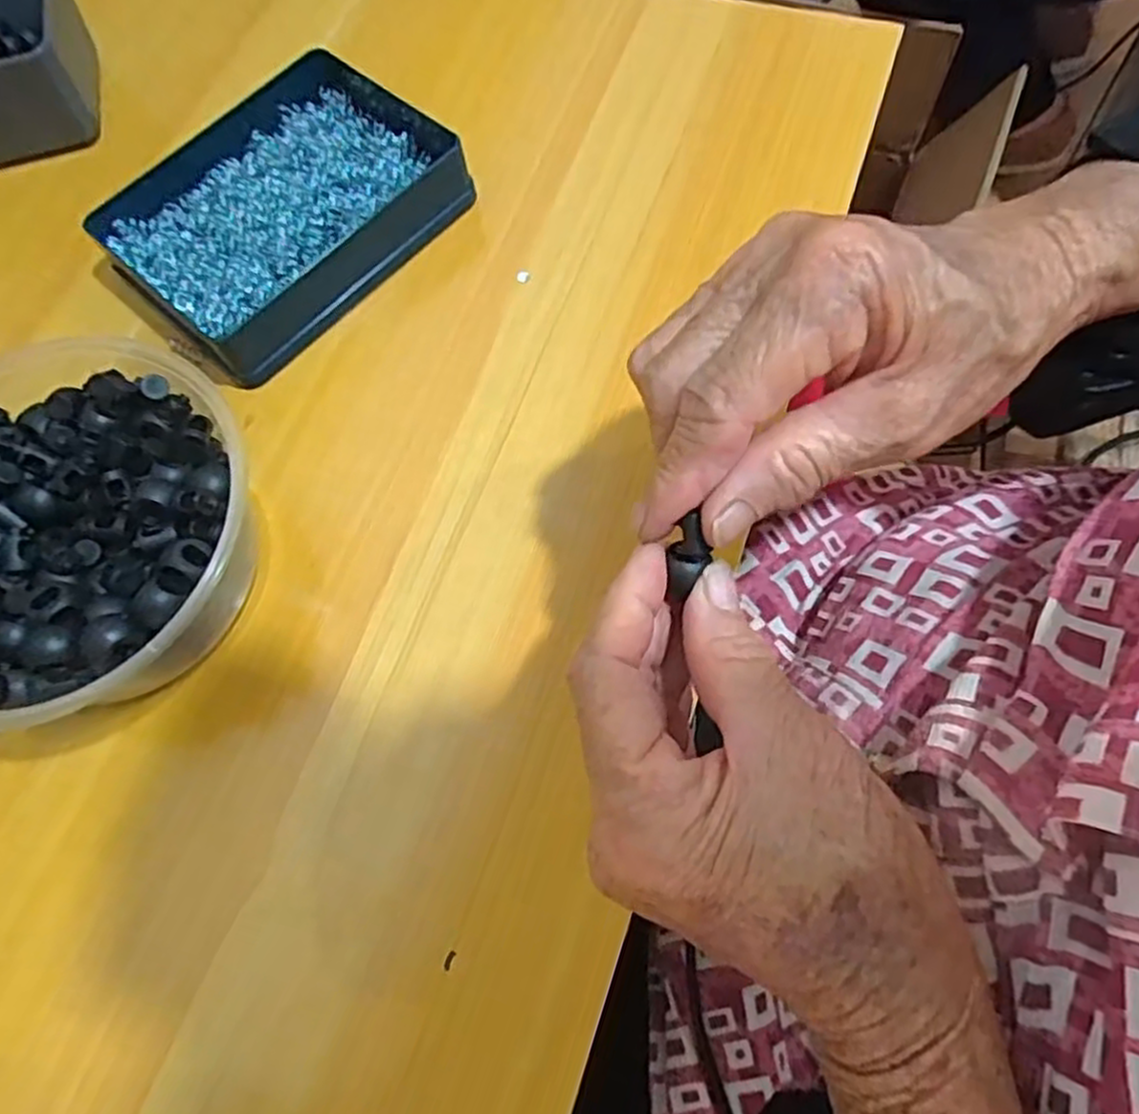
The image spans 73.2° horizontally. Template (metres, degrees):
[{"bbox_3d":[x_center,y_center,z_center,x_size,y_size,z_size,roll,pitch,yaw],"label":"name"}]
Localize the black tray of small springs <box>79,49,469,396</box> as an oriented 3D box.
[{"bbox_3d":[-0.133,-0.167,0.365,0.112,0.027,0.155,39,74,17],"label":"black tray of small springs"}]

